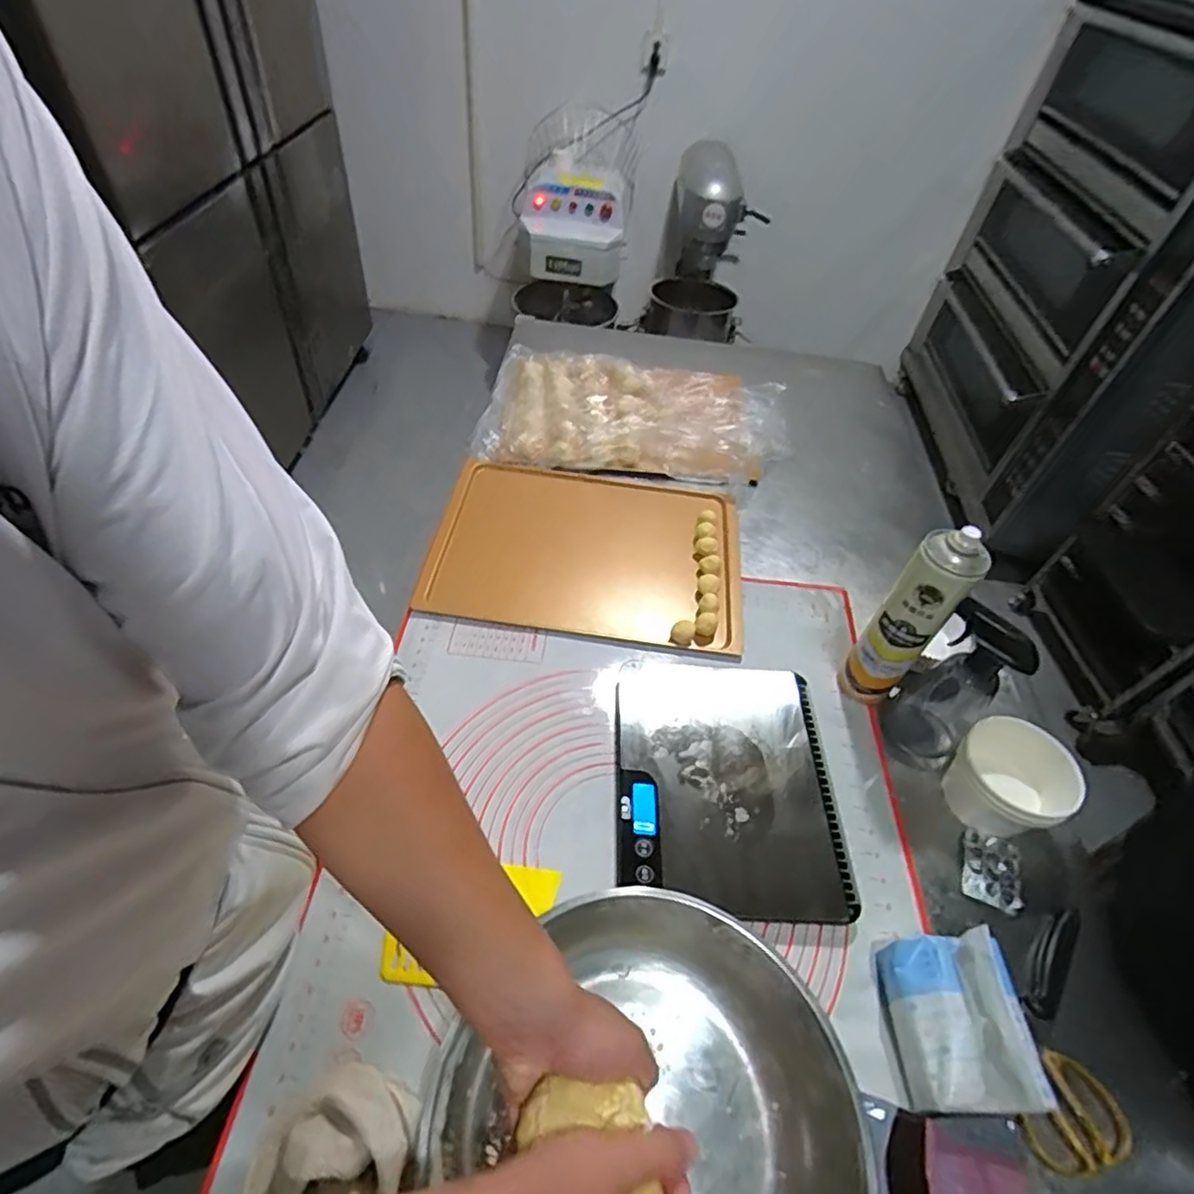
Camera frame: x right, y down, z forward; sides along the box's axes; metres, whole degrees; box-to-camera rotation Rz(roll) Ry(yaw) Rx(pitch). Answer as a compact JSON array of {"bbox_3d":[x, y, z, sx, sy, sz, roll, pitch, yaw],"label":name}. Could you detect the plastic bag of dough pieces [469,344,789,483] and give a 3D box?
[{"bbox_3d":[0.073,-0.334,1.111,0.521,0.065,0.341,6,49,-2],"label":"plastic bag of dough pieces"}]

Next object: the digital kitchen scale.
[{"bbox_3d":[0.141,0.195,0.700,0.236,0.031,0.291,4,49,-3],"label":"digital kitchen scale"}]

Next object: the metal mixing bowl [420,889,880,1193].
[{"bbox_3d":[0.041,0.399,0.469,0.285,0.089,0.302,3,49,-4],"label":"metal mixing bowl"}]

